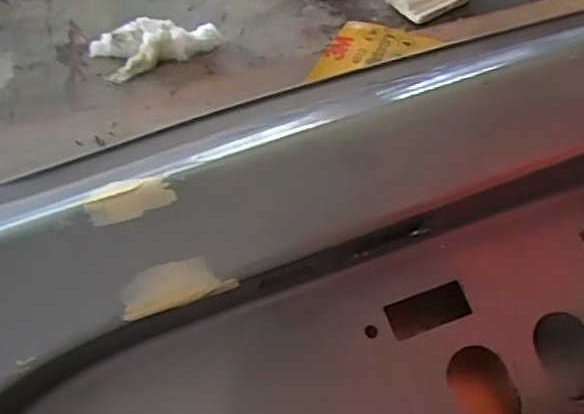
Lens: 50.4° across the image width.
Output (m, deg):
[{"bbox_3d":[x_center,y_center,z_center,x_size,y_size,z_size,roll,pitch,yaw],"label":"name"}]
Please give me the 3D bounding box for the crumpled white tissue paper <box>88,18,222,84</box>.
[{"bbox_3d":[-0.127,-0.156,0.576,0.110,0.022,0.052,-21,56,-16],"label":"crumpled white tissue paper"}]

